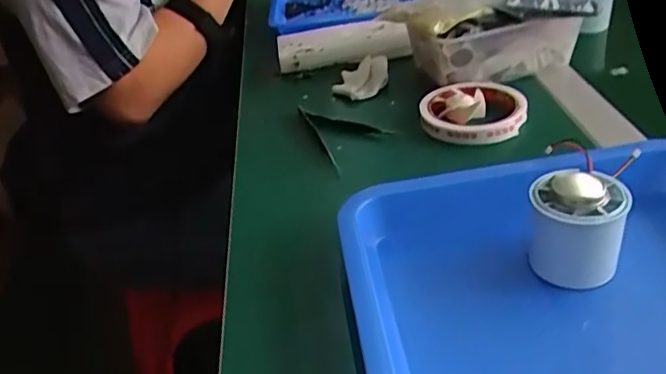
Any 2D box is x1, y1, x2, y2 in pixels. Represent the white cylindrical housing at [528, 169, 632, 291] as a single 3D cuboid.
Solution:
[{"bbox_3d":[0.147,0.026,0.383,0.051,0.068,0.051,6,35,19],"label":"white cylindrical housing"}]

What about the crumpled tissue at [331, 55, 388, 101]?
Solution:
[{"bbox_3d":[0.029,-0.116,0.661,0.054,0.023,0.079,-3,33,8],"label":"crumpled tissue"}]

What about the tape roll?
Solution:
[{"bbox_3d":[0.125,-0.069,0.568,0.089,0.021,0.093,-2,33,8],"label":"tape roll"}]

